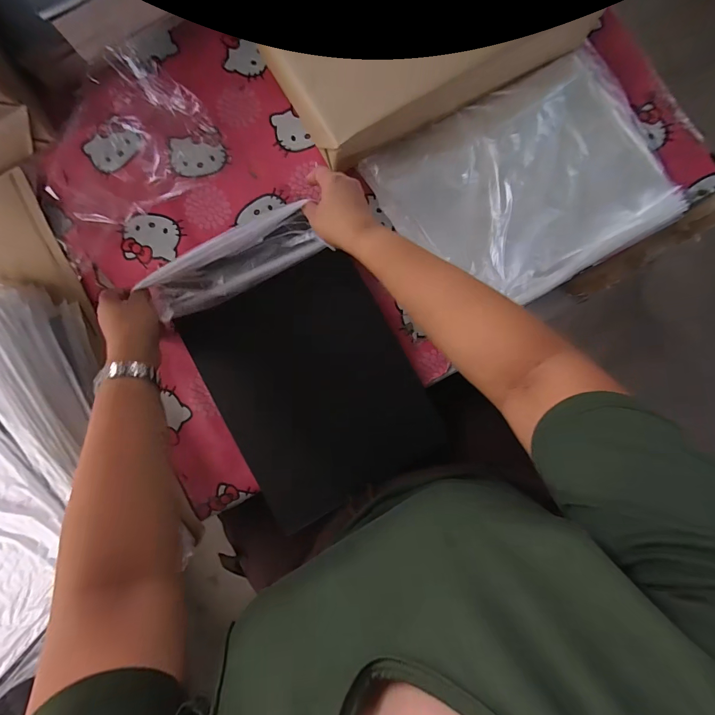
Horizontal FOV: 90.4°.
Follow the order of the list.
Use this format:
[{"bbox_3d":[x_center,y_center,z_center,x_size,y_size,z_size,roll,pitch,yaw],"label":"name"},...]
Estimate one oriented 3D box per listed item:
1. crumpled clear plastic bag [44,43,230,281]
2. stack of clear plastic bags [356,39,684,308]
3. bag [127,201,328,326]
[{"bbox_3d":[-0.341,-0.286,0.486,0.275,0.057,0.203,-40,87,-1],"label":"crumpled clear plastic bag"},{"bbox_3d":[0.223,-0.230,0.464,0.350,0.033,0.270,-29,86,0],"label":"stack of clear plastic bags"},{"bbox_3d":[-0.157,-0.124,0.449,0.214,0.030,0.071,-26,86,-2],"label":"bag"}]

